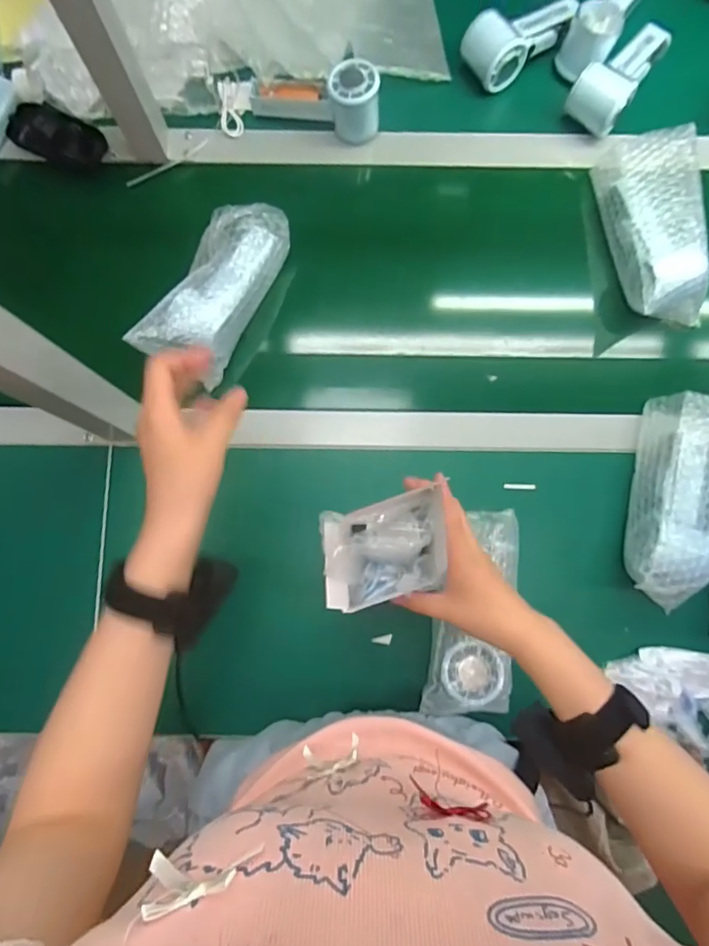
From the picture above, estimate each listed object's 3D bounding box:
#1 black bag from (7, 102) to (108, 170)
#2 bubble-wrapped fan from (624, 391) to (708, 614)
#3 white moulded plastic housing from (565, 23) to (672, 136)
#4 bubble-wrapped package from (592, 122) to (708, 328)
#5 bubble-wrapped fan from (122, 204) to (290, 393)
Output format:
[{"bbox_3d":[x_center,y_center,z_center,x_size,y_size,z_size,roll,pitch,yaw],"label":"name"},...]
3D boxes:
[{"bbox_3d":[-0.349,-0.394,0.597,0.103,0.027,0.061,33,83,4],"label":"black bag"},{"bbox_3d":[0.331,0.028,0.514,0.082,0.071,0.202,12,82,2],"label":"bubble-wrapped fan"},{"bbox_3d":[0.309,-0.469,0.589,0.061,0.058,0.153,35,83,5],"label":"white moulded plastic housing"},{"bbox_3d":[0.332,-0.270,0.555,0.082,0.056,0.206,-5,82,-1],"label":"bubble-wrapped package"},{"bbox_3d":[-0.146,-0.199,0.538,0.079,0.060,0.199,26,83,4],"label":"bubble-wrapped fan"}]

